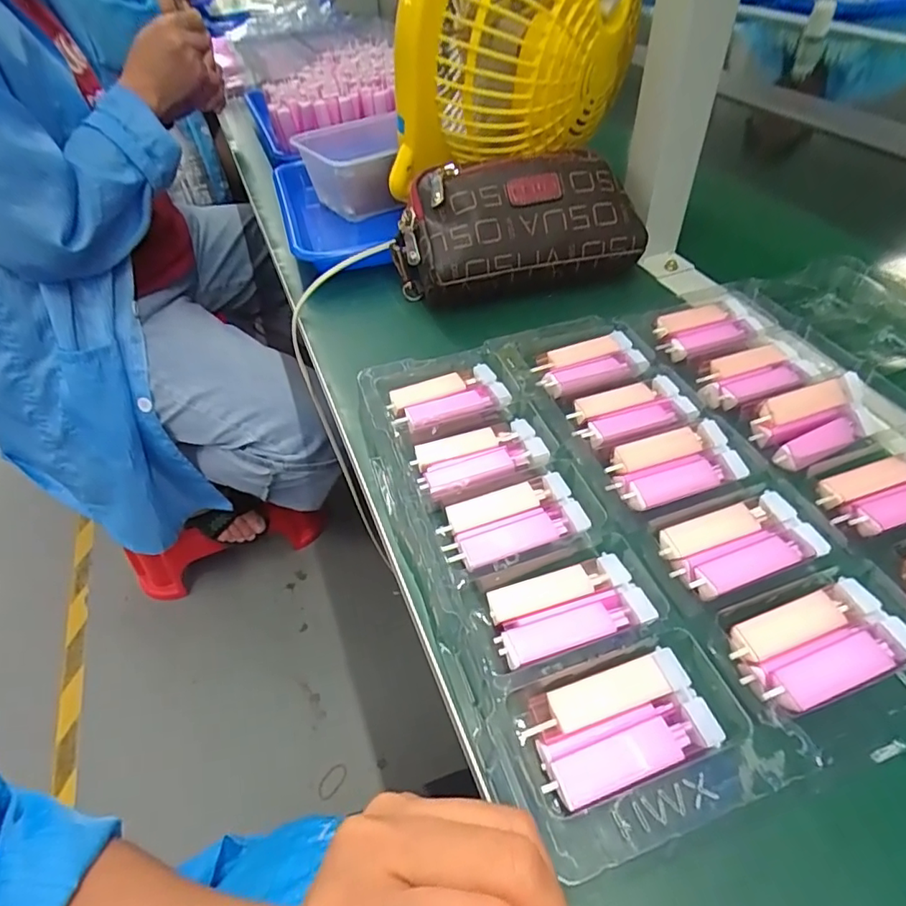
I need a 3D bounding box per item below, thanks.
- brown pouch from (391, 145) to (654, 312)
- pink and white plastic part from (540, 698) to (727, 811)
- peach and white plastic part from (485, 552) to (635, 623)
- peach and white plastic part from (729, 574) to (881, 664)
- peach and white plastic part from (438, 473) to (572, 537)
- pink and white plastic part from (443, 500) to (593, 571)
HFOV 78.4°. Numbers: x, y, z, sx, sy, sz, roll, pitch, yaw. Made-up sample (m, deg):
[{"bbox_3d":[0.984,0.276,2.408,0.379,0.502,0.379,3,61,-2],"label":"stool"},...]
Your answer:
[{"bbox_3d":[0.050,-0.179,0.444,0.189,0.077,0.083,-14,53,-6],"label":"brown pouch"},{"bbox_3d":[0.071,0.116,0.214,0.070,0.009,0.019,-16,47,-12],"label":"pink and white plastic part"},{"bbox_3d":[0.050,0.064,0.263,0.068,0.006,0.017,-15,47,-11],"label":"peach and white plastic part"},{"bbox_3d":[0.156,0.075,0.247,0.070,0.009,0.017,-16,47,-12],"label":"peach and white plastic part"},{"bbox_3d":[0.027,0.027,0.297,0.070,0.010,0.017,-16,47,-12],"label":"peach and white plastic part"},{"bbox_3d":[0.034,0.042,0.284,0.073,0.008,0.021,-16,47,-11],"label":"pink and white plastic part"}]

